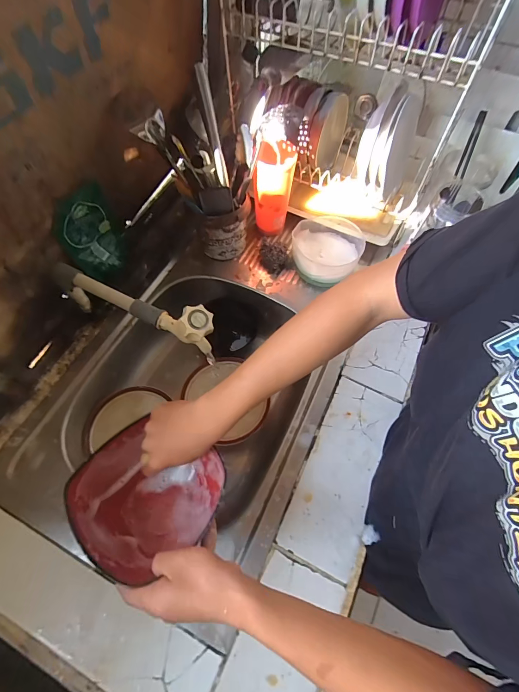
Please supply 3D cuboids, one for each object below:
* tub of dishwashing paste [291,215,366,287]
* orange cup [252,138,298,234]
[{"bbox_3d":[0.148,-0.213,0.698,0.140,0.080,0.173,22,64,10],"label":"tub of dishwashing paste"},{"bbox_3d":[0.031,-0.338,0.672,0.075,0.203,0.090,9,62,3],"label":"orange cup"}]

